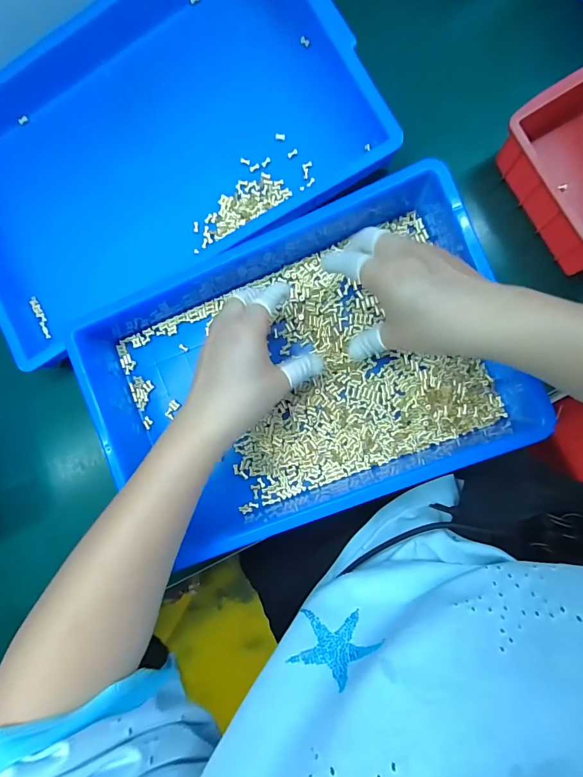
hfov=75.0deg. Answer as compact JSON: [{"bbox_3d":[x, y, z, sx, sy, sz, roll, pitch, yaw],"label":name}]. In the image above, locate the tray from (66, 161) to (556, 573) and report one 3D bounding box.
[{"bbox_3d":[0.008,-0.013,0.351,0.365,0.058,0.276,-22,86,7],"label":"tray"}]

